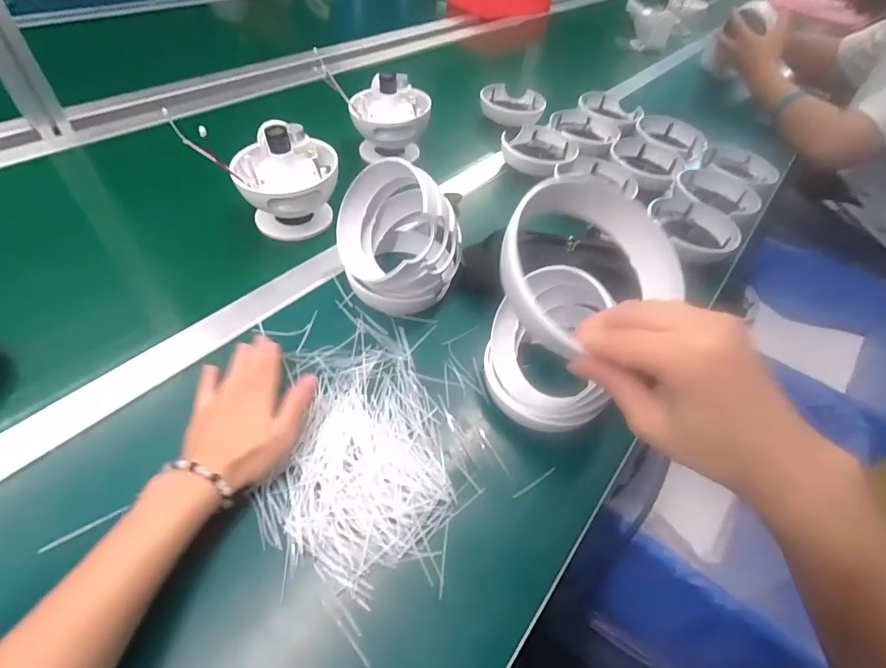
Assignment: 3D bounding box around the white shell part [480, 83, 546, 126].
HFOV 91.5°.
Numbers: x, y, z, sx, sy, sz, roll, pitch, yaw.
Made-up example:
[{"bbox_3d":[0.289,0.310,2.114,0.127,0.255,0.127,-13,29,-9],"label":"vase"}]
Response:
[{"bbox_3d":[0.128,-0.421,0.792,0.116,0.029,0.102,19,51,10],"label":"white shell part"}]

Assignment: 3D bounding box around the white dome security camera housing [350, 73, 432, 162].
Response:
[{"bbox_3d":[-0.079,-0.318,0.647,0.111,0.121,0.092,1,50,-4],"label":"white dome security camera housing"}]

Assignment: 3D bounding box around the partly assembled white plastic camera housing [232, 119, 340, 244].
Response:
[{"bbox_3d":[-0.185,-0.180,0.521,0.114,0.128,0.102,-11,52,-14],"label":"partly assembled white plastic camera housing"}]

